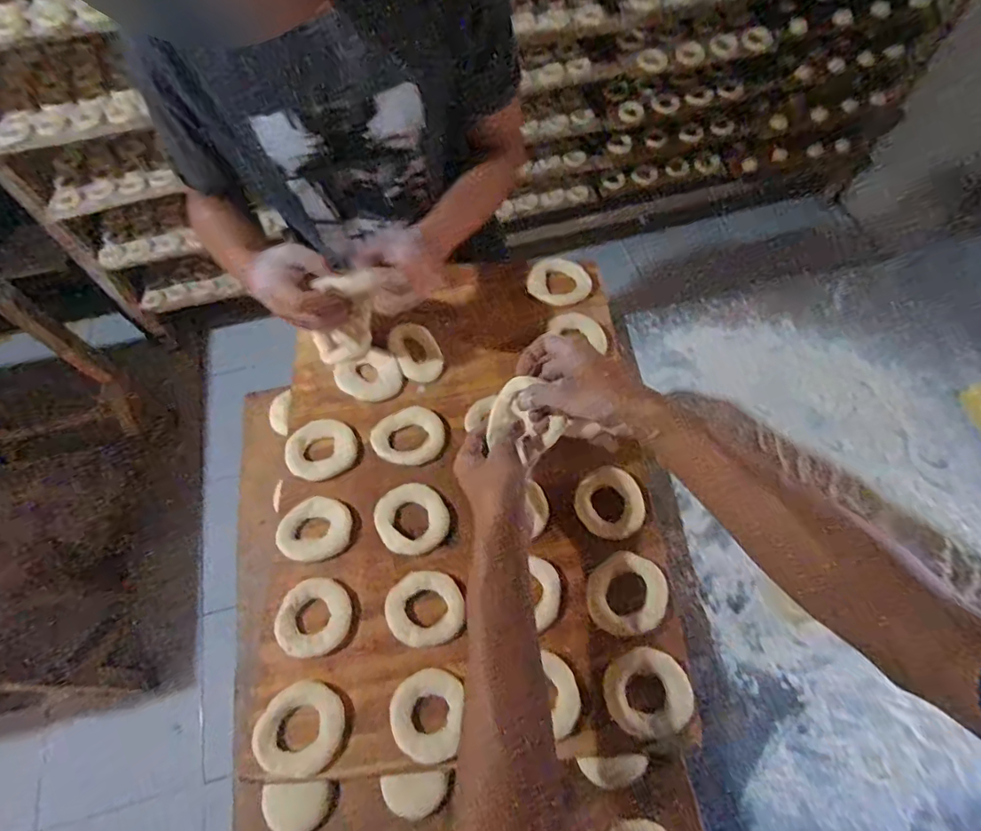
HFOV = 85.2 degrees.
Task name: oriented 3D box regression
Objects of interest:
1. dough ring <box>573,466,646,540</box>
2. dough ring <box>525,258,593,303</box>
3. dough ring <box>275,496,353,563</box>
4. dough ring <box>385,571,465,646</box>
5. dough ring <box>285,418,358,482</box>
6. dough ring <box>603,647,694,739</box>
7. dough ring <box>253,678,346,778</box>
[{"bbox_3d":[0.131,0.096,0.583,0.073,0.012,0.076,-1,63,3],"label":"dough ring"},{"bbox_3d":[0.094,-0.184,0.731,0.090,0.012,0.075,24,67,15],"label":"dough ring"},{"bbox_3d":[-0.194,0.126,0.588,0.077,0.012,0.068,-27,65,-10],"label":"dough ring"},{"bbox_3d":[-0.068,0.197,0.547,0.072,0.021,0.071,-1,63,3],"label":"dough ring"},{"bbox_3d":[-0.202,0.041,0.636,0.081,0.015,0.070,-29,65,-11],"label":"dough ring"},{"bbox_3d":[0.150,0.263,0.508,0.078,0.013,0.075,-1,63,3],"label":"dough ring"},{"bbox_3d":[-0.174,0.289,0.493,0.072,0.023,0.074,27,68,16],"label":"dough ring"}]

